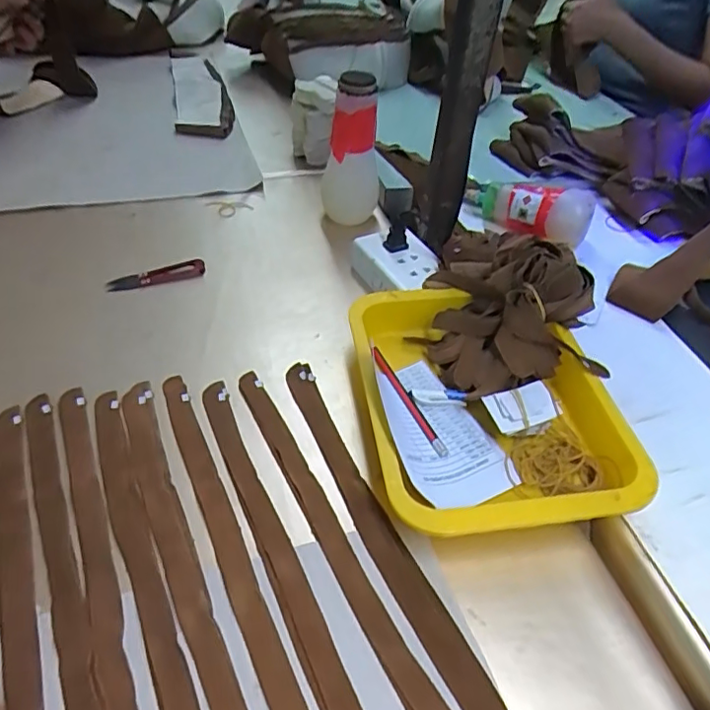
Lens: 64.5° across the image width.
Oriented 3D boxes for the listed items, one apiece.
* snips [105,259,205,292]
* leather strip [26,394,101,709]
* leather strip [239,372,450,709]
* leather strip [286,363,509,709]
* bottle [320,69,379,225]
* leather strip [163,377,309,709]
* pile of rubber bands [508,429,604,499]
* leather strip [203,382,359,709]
[{"bbox_3d":[-0.213,-0.084,0.608,0.101,0.020,0.014,-16,48,-21],"label":"snips"},{"bbox_3d":[-0.189,0.143,0.364,0.024,0.007,0.319,-18,48,-23],"label":"leather strip"},{"bbox_3d":[-0.022,0.124,0.409,0.024,0.004,0.317,-19,48,-23],"label":"leather strip"},{"bbox_3d":[0.015,0.121,0.416,0.031,0.010,0.320,-16,48,-21],"label":"leather strip"},{"bbox_3d":[-0.003,-0.242,0.665,0.063,0.173,0.059,1,44,-4],"label":"bottle"},{"bbox_3d":[-0.086,0.132,0.389,0.021,0.007,0.323,-17,48,-21],"label":"leather strip"},{"bbox_3d":[0.156,0.087,0.450,0.071,0.010,0.059,-8,45,-14],"label":"pile of rubber bands"},{"bbox_3d":[-0.054,0.135,0.392,0.021,0.011,0.315,-17,48,-21],"label":"leather strip"}]

